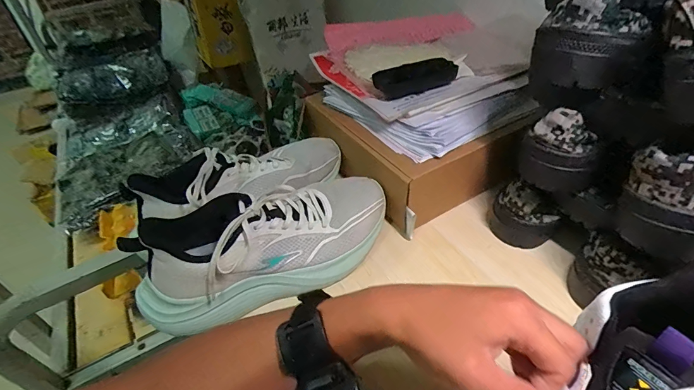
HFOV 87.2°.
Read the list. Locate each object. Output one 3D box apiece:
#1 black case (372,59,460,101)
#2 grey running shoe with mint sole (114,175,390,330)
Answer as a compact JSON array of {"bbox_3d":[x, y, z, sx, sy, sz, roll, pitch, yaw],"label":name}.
[{"bbox_3d":[0.090,-0.159,0.498,0.105,0.028,0.046,-15,42,-11],"label":"black case"},{"bbox_3d":[-0.081,0.045,0.393,0.276,0.093,0.097,-20,44,-17],"label":"grey running shoe with mint sole"}]

